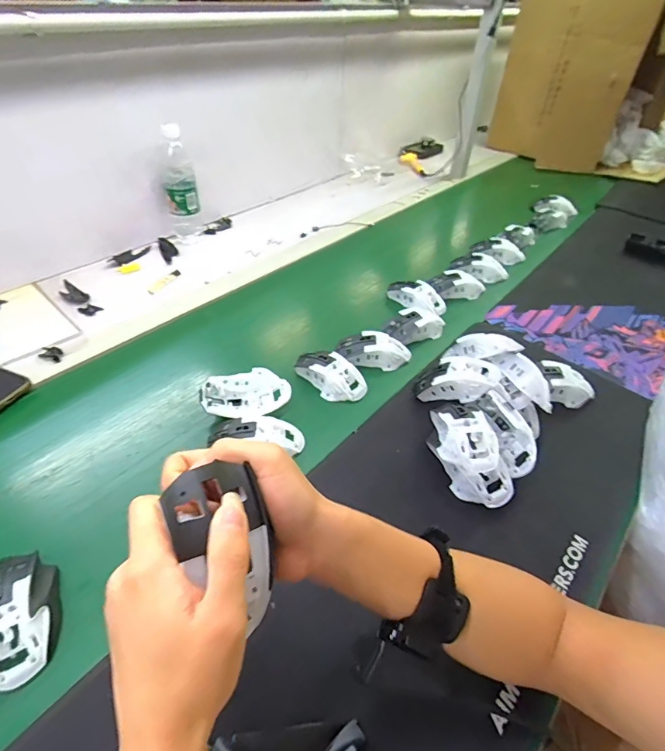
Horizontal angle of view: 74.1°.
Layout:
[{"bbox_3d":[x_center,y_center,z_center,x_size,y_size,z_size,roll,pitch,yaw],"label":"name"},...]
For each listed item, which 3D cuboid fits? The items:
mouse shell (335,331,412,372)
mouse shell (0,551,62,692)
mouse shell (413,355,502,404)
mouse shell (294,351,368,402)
[{"bbox_3d":[0.063,-0.037,0.683,0.115,0.043,0.056,7,43,4],"label":"mouse shell"},{"bbox_3d":[-0.282,0.206,0.389,0.062,0.032,0.116,-18,46,-22],"label":"mouse shell"},{"bbox_3d":[0.167,0.000,0.595,0.110,0.048,0.069,1,27,38],"label":"mouse shell"},{"bbox_3d":[-0.001,-0.001,0.637,0.106,0.036,0.057,32,49,27],"label":"mouse shell"}]

